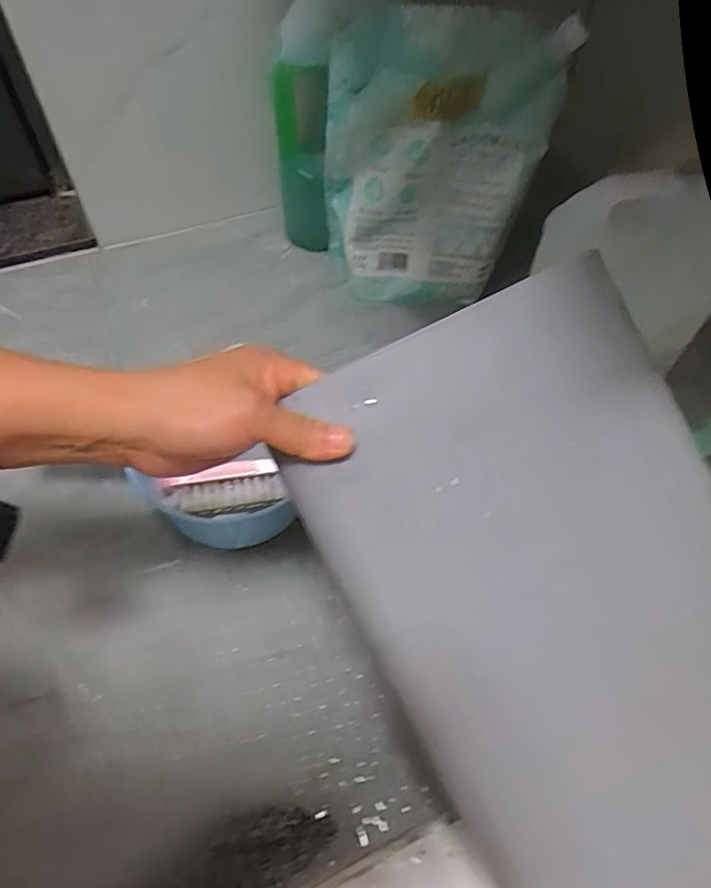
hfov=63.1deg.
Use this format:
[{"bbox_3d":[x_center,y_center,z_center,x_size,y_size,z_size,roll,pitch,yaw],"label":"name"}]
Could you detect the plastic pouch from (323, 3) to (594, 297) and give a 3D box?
[{"bbox_3d":[0.081,-0.272,0.589,0.214,0.276,0.048,-2,57,-3],"label":"plastic pouch"}]

